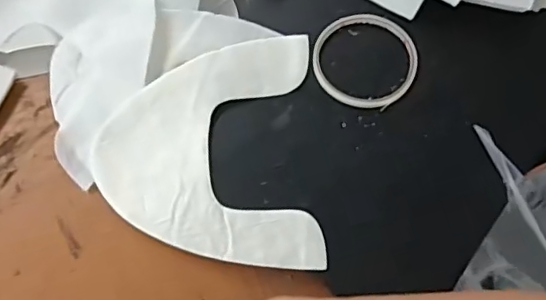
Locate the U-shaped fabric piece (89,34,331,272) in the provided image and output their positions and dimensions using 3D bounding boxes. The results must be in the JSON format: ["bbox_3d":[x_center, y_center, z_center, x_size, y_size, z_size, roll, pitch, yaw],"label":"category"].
[{"bbox_3d":[-0.052,0.000,0.436,0.167,0.020,0.182,-2,67,-3],"label":"U-shaped fabric piece"}]

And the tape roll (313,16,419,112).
[{"bbox_3d":[0.077,-0.074,0.468,0.086,0.008,0.085,1,67,-2],"label":"tape roll"}]

